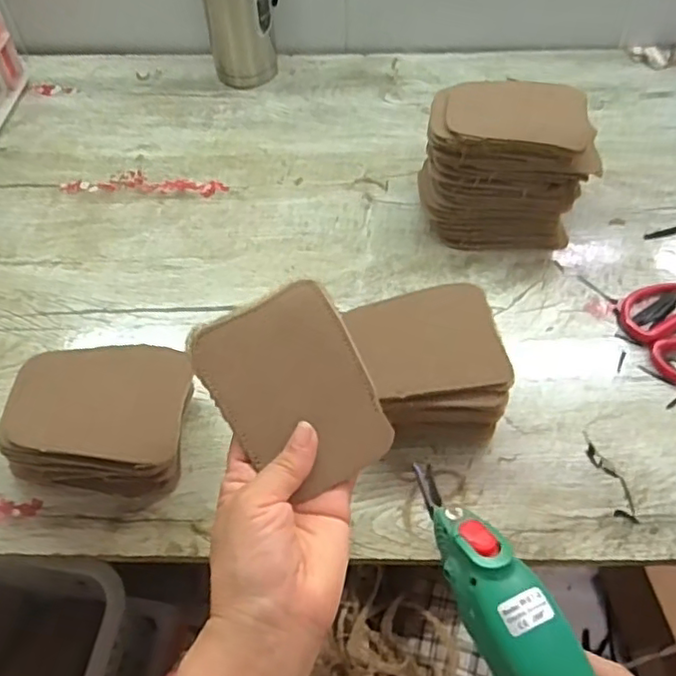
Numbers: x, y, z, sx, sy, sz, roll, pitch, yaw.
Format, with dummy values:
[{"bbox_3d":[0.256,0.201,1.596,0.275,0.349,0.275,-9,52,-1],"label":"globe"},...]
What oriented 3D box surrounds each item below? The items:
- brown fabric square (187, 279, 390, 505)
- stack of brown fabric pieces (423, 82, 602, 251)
[{"bbox_3d":[-0.026,0.031,0.371,0.087,0.006,0.115,-26,82,-8],"label":"brown fabric square"},{"bbox_3d":[0.151,-0.156,0.577,0.145,0.113,0.100,1,56,1],"label":"stack of brown fabric pieces"}]

